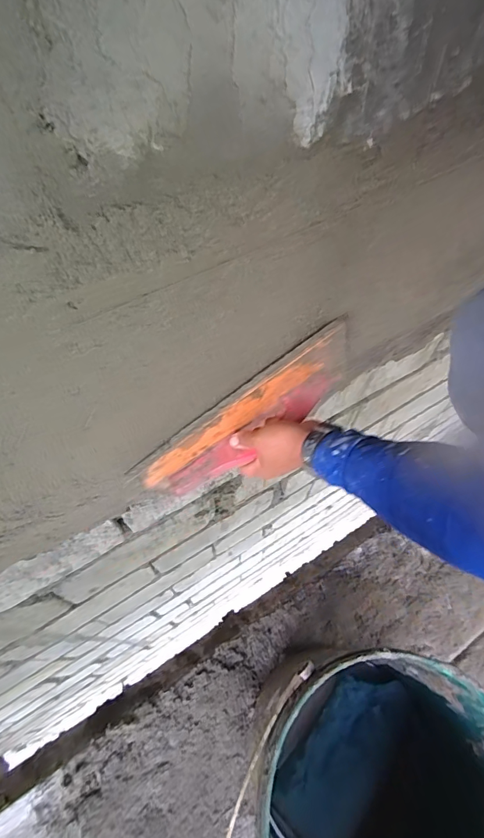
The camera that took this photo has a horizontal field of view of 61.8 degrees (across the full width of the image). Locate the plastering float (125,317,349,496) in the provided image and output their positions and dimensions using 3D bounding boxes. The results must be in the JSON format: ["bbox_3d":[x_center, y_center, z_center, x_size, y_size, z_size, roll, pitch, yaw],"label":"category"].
[{"bbox_3d":[0.016,0.004,0.559,0.337,0.137,0.056,-35,67,-2],"label":"plastering float"}]

